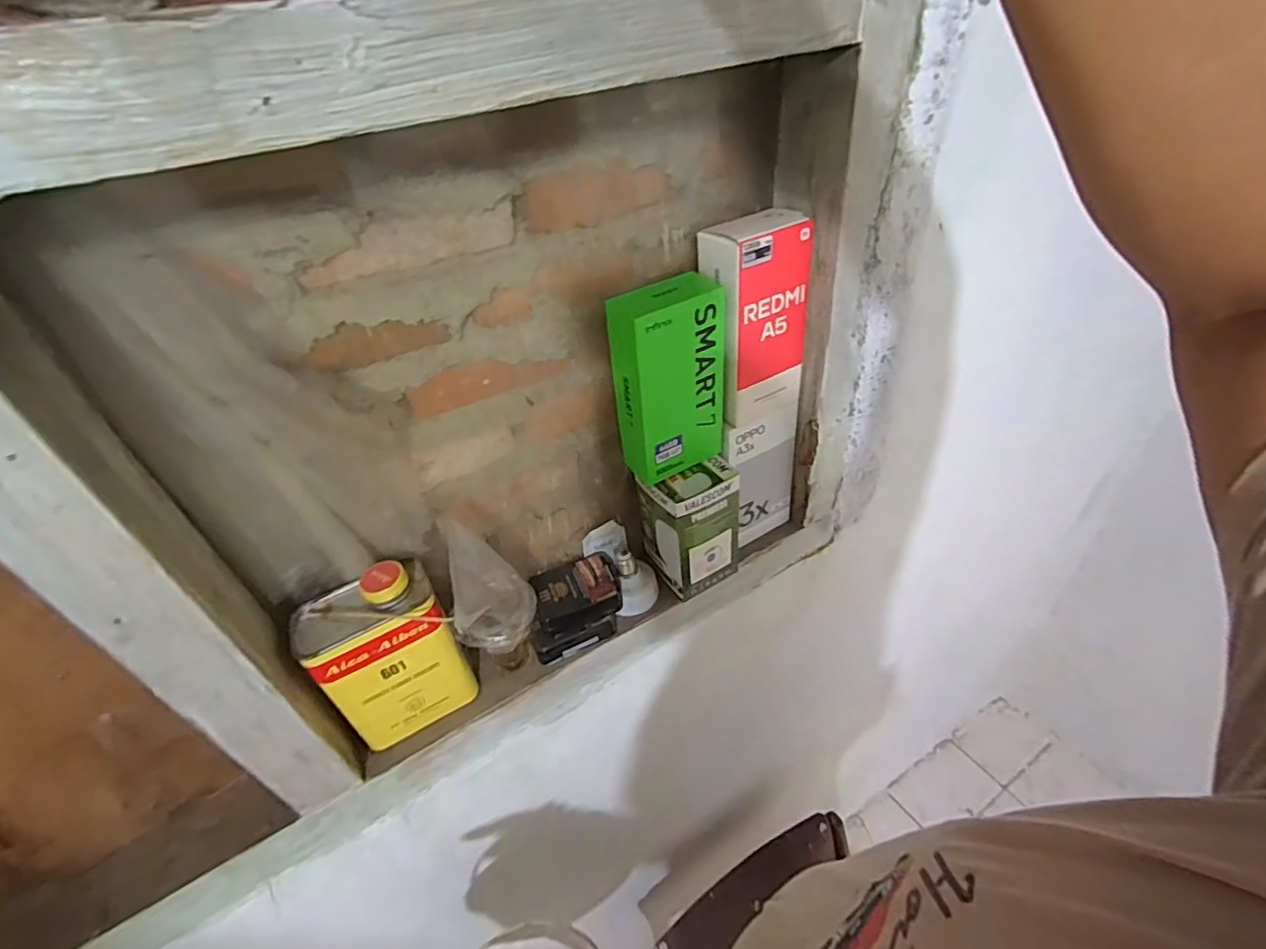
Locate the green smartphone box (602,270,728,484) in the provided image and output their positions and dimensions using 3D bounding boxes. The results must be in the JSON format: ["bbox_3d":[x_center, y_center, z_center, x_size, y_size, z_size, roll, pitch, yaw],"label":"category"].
[{"bbox_3d":[0.035,-0.089,0.554,0.102,0.183,0.051,-28,43,-23],"label":"green smartphone box"}]

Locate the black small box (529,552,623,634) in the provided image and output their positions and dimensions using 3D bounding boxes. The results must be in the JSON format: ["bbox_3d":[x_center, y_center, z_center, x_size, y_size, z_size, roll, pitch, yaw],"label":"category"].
[{"bbox_3d":[-0.060,0.128,0.625,0.094,0.032,0.065,-20,41,-14],"label":"black small box"}]

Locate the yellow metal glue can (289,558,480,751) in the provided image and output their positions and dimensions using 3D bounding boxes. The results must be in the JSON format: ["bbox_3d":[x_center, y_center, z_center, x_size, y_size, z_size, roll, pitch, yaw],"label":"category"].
[{"bbox_3d":[-0.225,0.165,0.533,0.117,0.173,0.070,-21,41,-16],"label":"yellow metal glue can"}]

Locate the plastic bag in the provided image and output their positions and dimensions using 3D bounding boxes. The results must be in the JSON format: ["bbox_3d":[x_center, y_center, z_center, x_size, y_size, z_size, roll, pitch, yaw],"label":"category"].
[{"bbox_3d":[-0.135,0.111,0.530,0.080,0.126,0.081,-21,41,-15],"label":"plastic bag"}]

